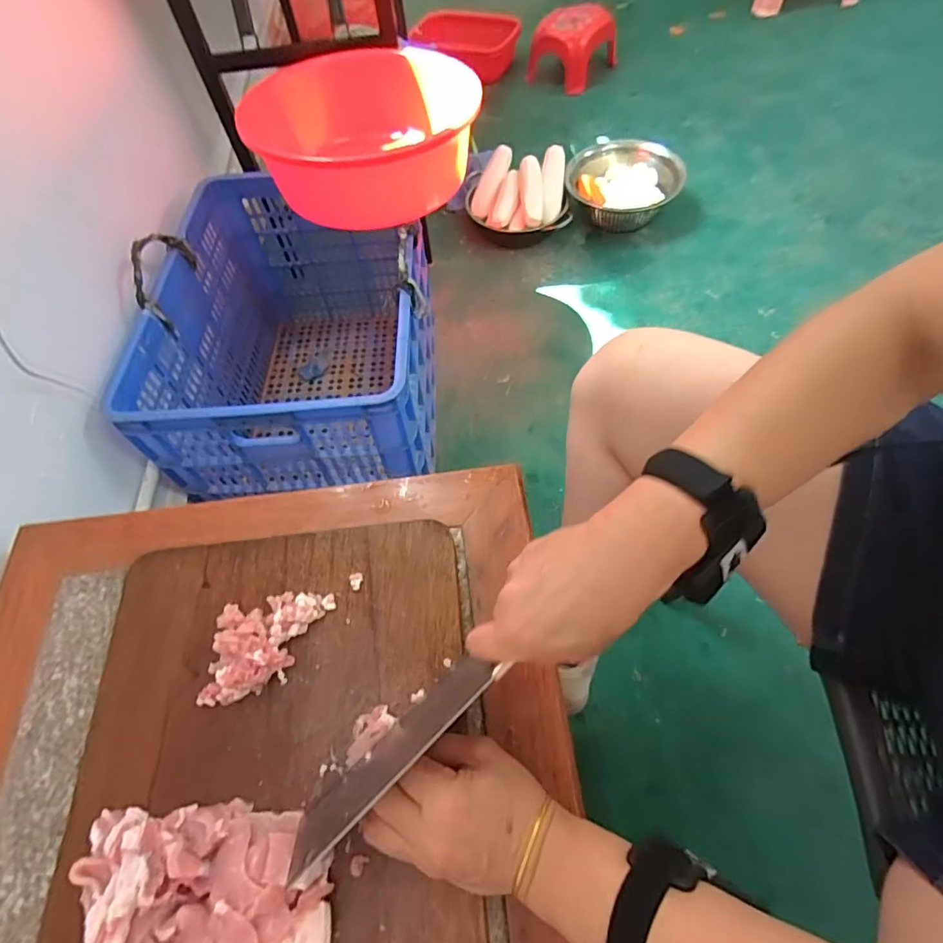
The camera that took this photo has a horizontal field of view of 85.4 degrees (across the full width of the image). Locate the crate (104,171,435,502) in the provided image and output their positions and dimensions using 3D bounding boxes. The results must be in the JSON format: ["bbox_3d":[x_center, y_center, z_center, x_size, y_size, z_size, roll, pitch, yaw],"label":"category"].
[{"bbox_3d":[-0.305,-0.238,1.005,0.443,0.396,0.604,-5,60,2],"label":"crate"}]

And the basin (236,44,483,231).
[{"bbox_3d":[-0.173,-0.582,0.905,0.368,0.148,0.368,-2,60,3],"label":"basin"}]

